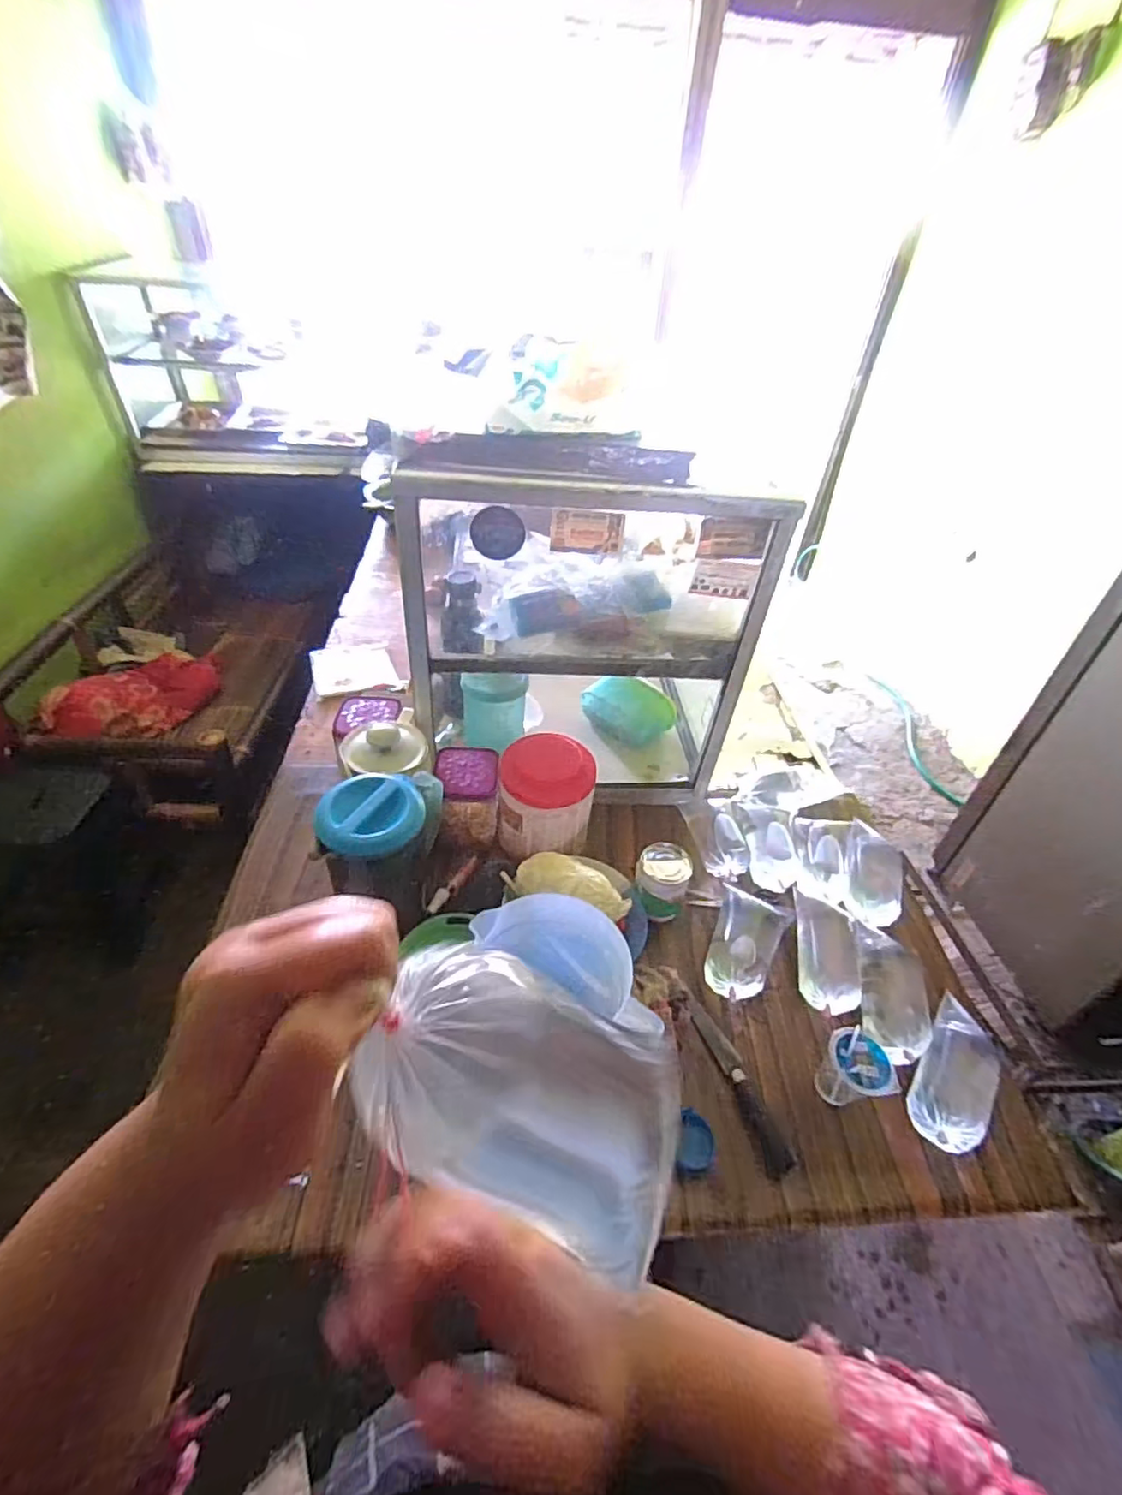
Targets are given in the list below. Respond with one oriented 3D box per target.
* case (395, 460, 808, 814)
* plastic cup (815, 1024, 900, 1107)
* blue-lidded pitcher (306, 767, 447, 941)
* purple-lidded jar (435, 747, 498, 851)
[{"bbox_3d":[0.030,-0.190,0.978,0.493,0.516,0.280,2,41,-4],"label":"case"},{"bbox_3d":[0.353,0.396,0.743,0.069,0.090,0.074,3,41,-3],"label":"plastic cup"},{"bbox_3d":[-0.228,0.143,0.798,0.139,0.195,0.140,-1,41,-7],"label":"blue-lidded pitcher"},{"bbox_3d":[-0.145,0.080,0.951,0.093,0.124,0.101,0,41,-6],"label":"purple-lidded jar"}]

